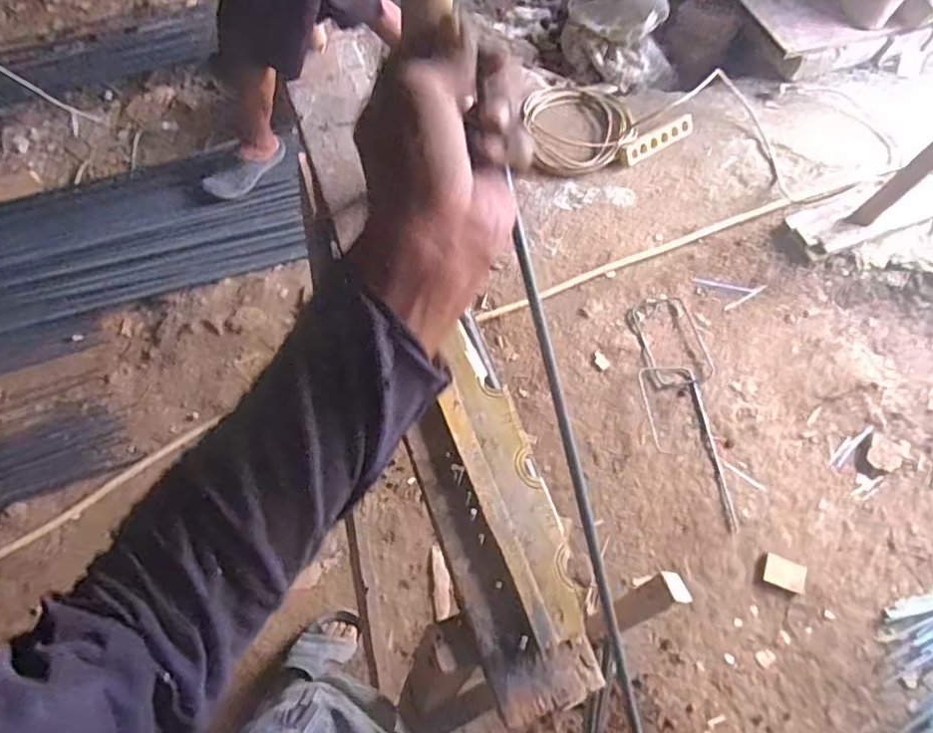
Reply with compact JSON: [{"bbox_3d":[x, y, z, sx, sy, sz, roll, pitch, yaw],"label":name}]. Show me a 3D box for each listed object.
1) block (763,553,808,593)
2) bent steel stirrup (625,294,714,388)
[{"bbox_3d":[0.757,0.493,1.447,0.098,0.020,0.064,22,63,5],"label":"block"},{"bbox_3d":[0.577,-0.075,1.727,0.190,0.019,0.291,-9,65,-10],"label":"bent steel stirrup"}]

